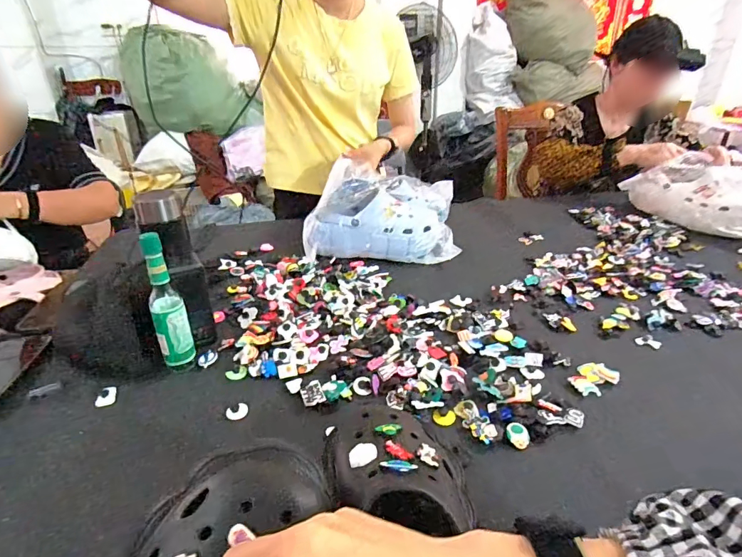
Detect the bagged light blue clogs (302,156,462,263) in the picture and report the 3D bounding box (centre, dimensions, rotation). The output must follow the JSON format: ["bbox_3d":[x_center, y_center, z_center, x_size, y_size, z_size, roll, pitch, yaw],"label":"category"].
[{"bbox_3d":[0.030,-0.149,0.929,0.290,0.136,0.259,3,28,6],"label":"bagged light blue clogs"}]

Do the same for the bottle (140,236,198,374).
[{"bbox_3d":[-0.259,0.036,0.552,0.040,0.185,0.034,-14,31,-24],"label":"bottle"}]

